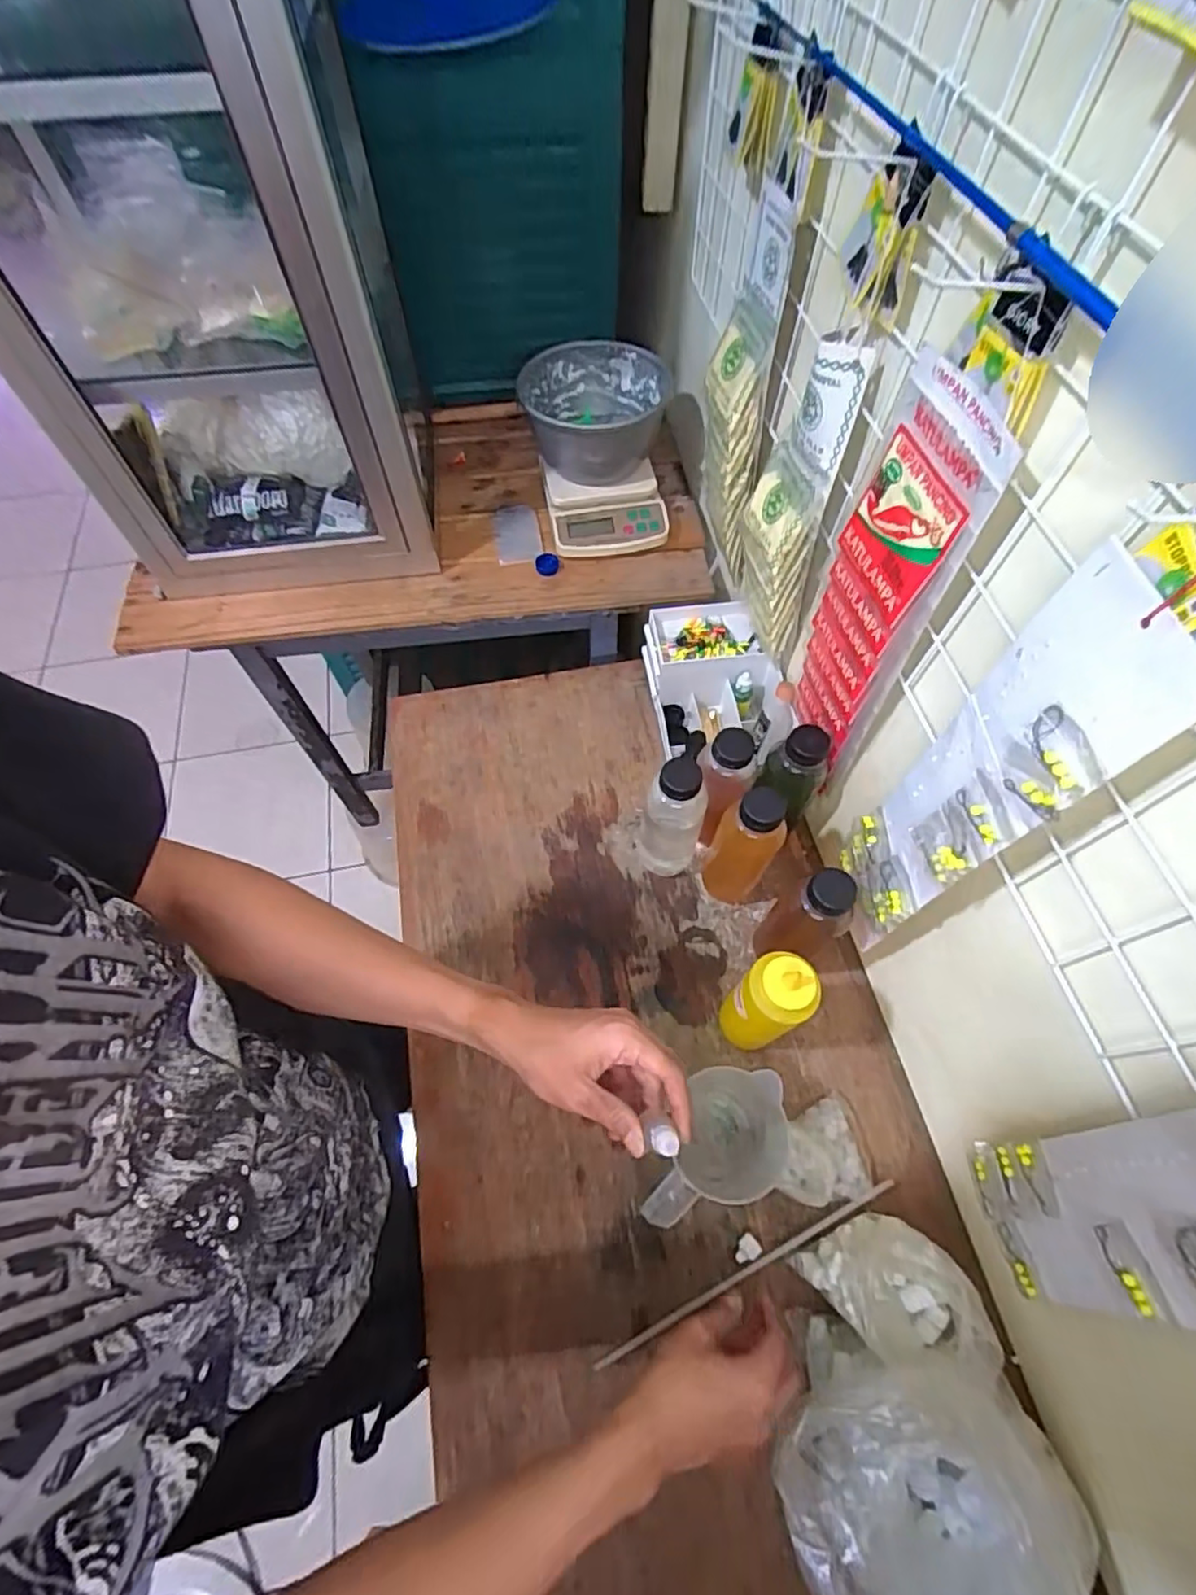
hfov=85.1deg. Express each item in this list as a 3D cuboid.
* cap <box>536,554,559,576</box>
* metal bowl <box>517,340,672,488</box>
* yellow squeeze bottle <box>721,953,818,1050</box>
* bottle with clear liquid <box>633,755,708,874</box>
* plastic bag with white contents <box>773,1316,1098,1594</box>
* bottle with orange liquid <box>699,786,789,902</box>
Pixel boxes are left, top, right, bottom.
[{"bbox_3d":[-0.070,-0.320,0.893,0.031,0.017,0.031,0,62,-1],"label":"cap"},{"bbox_3d":[-0.010,-0.537,0.909,0.186,0.098,0.186,0,62,-1],"label":"metal bowl"},{"bbox_3d":[0.153,0.193,0.608,0.052,0.185,0.059,-27,66,-15],"label":"yellow squeeze bottle"},{"bbox_3d":[0.080,0.020,0.698,0.067,0.190,0.063,20,63,9],"label":"bottle with clear liquid"},{"bbox_3d":[0.233,0.518,0.476,0.201,0.129,0.191,41,68,19],"label":"plastic bag with white contents"},{"bbox_3d":[0.149,0.054,0.681,0.063,0.194,0.056,24,64,11],"label":"bottle with orange liquid"}]

